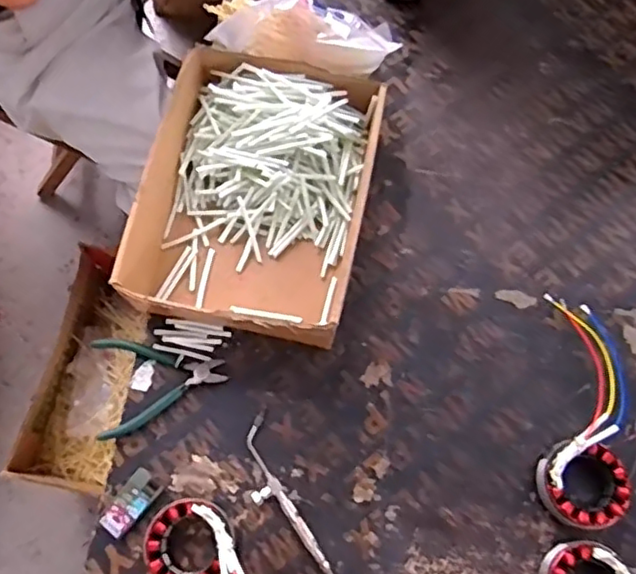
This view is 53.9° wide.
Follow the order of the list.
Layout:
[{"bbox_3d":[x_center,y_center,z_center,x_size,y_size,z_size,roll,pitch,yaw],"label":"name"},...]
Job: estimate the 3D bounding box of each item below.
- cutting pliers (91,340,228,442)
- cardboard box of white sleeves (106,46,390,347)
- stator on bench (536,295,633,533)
[{"bbox_3d":[-0.176,0.104,0.698,0.141,0.010,0.109,-8,72,-4],"label":"cutting pliers"},{"bbox_3d":[-0.068,-0.105,0.738,0.247,0.089,0.331,12,72,3],"label":"cardboard box of white sleeves"},{"bbox_3d":[0.289,0.133,0.680,0.091,0.051,0.246,7,72,1],"label":"stator on bench"}]

